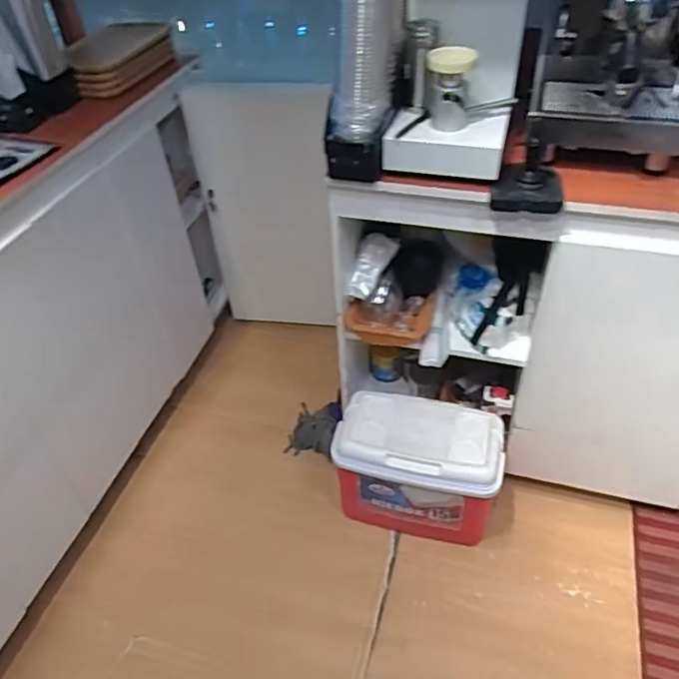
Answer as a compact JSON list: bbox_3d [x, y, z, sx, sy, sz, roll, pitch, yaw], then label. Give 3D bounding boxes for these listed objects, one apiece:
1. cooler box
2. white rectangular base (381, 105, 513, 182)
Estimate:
[{"bbox_3d":[0.200,0.335,1.508,0.404,0.321,0.228,10,45,14],"label":"cooler box"},{"bbox_3d":[0.204,-0.376,1.095,0.210,0.066,0.150,10,45,14],"label":"white rectangular base"}]

